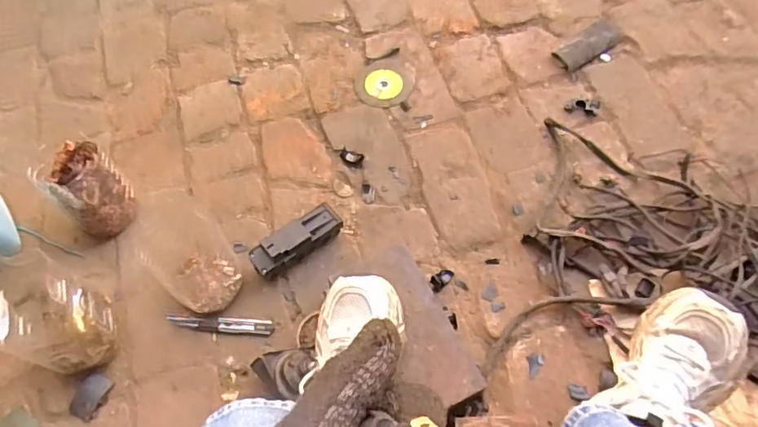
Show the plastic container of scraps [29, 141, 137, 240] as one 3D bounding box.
[{"bbox_3d":[-0.423,-0.030,0.812,0.094,0.126,0.089,35,69,18],"label":"plastic container of scraps"}]

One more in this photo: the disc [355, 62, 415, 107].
[{"bbox_3d":[0.011,-0.227,0.957,0.099,0.005,0.095,-2,63,3],"label":"disc"}]

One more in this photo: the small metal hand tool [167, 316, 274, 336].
[{"bbox_3d":[-0.222,0.157,0.774,0.143,0.017,0.021,2,62,-2],"label":"small metal hand tool"}]

